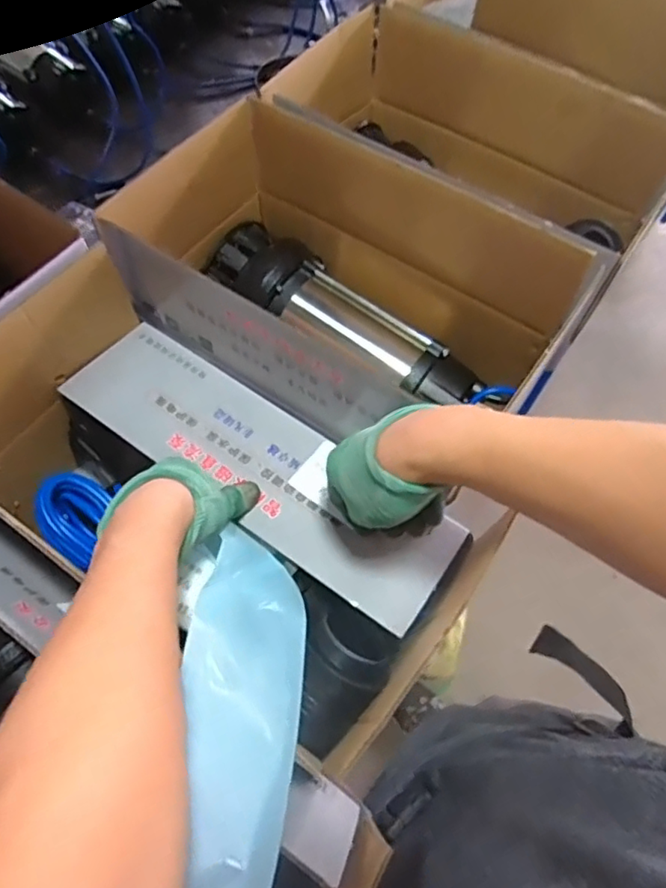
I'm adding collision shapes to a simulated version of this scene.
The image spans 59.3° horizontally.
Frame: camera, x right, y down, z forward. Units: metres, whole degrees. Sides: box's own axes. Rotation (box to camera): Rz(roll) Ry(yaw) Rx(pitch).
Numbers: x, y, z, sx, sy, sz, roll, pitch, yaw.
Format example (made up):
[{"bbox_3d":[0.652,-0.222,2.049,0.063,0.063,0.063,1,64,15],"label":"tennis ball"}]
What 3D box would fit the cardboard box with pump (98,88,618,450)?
[{"bbox_3d":[0.010,-0.146,0.627,0.413,0.192,0.264,32,67,14],"label":"cardboard box with pump"}]

